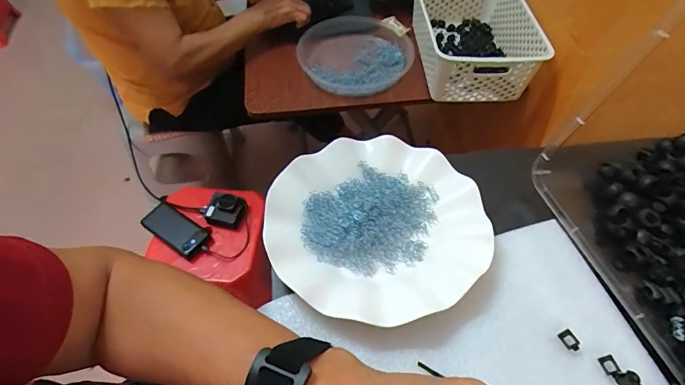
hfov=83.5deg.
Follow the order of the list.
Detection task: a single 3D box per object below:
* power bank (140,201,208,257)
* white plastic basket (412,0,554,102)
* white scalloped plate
[{"bbox_3d":[-0.373,0.080,0.854,0.145,0.017,0.071,30,60,19],"label":"power bank"},{"bbox_3d":[0.255,-0.326,0.770,0.203,0.097,0.311,-2,55,-2],"label":"white plastic basket"},{"bbox_3d":[0.028,0.021,0.327,0.178,0.028,0.175,-1,57,1],"label":"white scalloped plate"}]

